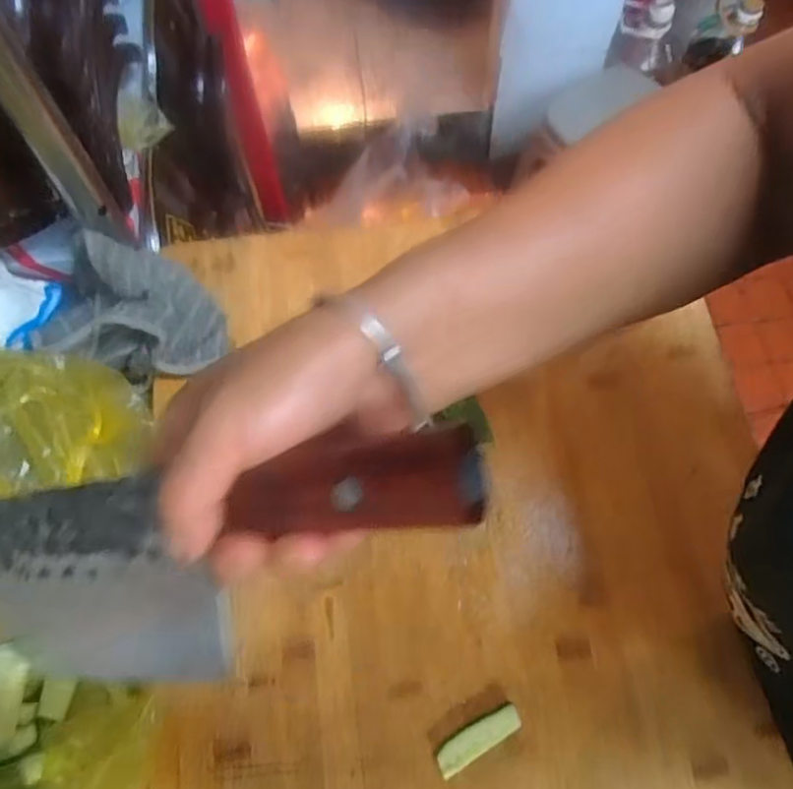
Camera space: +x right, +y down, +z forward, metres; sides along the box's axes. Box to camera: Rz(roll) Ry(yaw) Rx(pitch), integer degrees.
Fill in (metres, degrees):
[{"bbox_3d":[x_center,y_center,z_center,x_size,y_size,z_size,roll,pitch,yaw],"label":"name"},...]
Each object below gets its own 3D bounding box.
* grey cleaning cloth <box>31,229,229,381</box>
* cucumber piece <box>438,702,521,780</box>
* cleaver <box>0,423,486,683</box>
[{"bbox_3d":[-0.182,-0.066,0.458,0.144,0.044,0.098,18,69,8],"label":"grey cleaning cloth"},{"bbox_3d":[0.045,0.192,0.365,0.052,0.010,0.015,-29,70,-11],"label":"cucumber piece"},{"bbox_3d":[-0.104,0.070,0.272,0.305,0.040,0.087,-19,64,30],"label":"cleaver"}]

